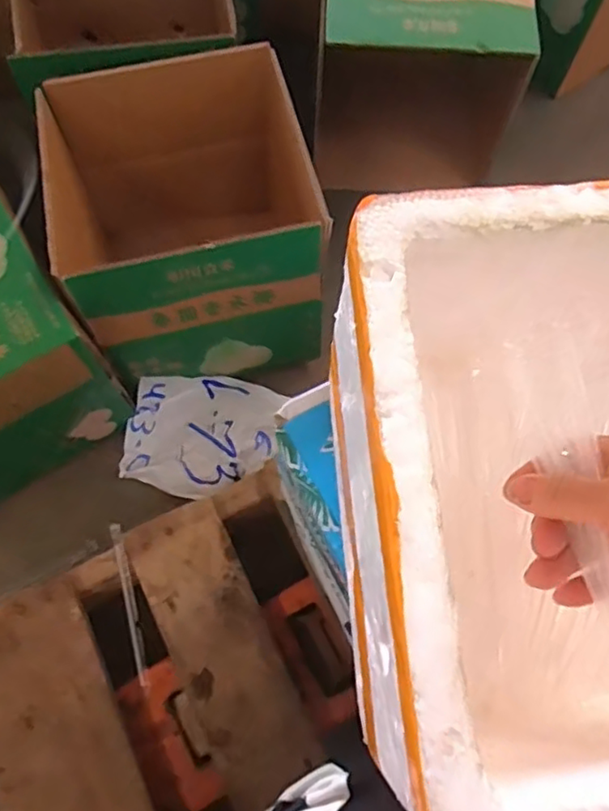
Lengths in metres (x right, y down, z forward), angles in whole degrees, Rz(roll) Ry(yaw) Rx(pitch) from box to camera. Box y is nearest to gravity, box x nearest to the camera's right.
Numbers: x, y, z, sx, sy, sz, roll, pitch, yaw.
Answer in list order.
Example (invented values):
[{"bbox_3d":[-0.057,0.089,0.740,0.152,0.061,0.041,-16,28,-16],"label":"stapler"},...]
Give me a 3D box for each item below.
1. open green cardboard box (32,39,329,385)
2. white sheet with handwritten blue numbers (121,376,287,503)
[{"bbox_3d":[-0.144,-0.226,0.816,0.279,0.304,0.320,-10,71,-5],"label":"open green cardboard box"},{"bbox_3d":[-0.138,0.038,0.854,0.201,0.054,0.168,14,71,4],"label":"white sheet with handwritten blue numbers"}]

